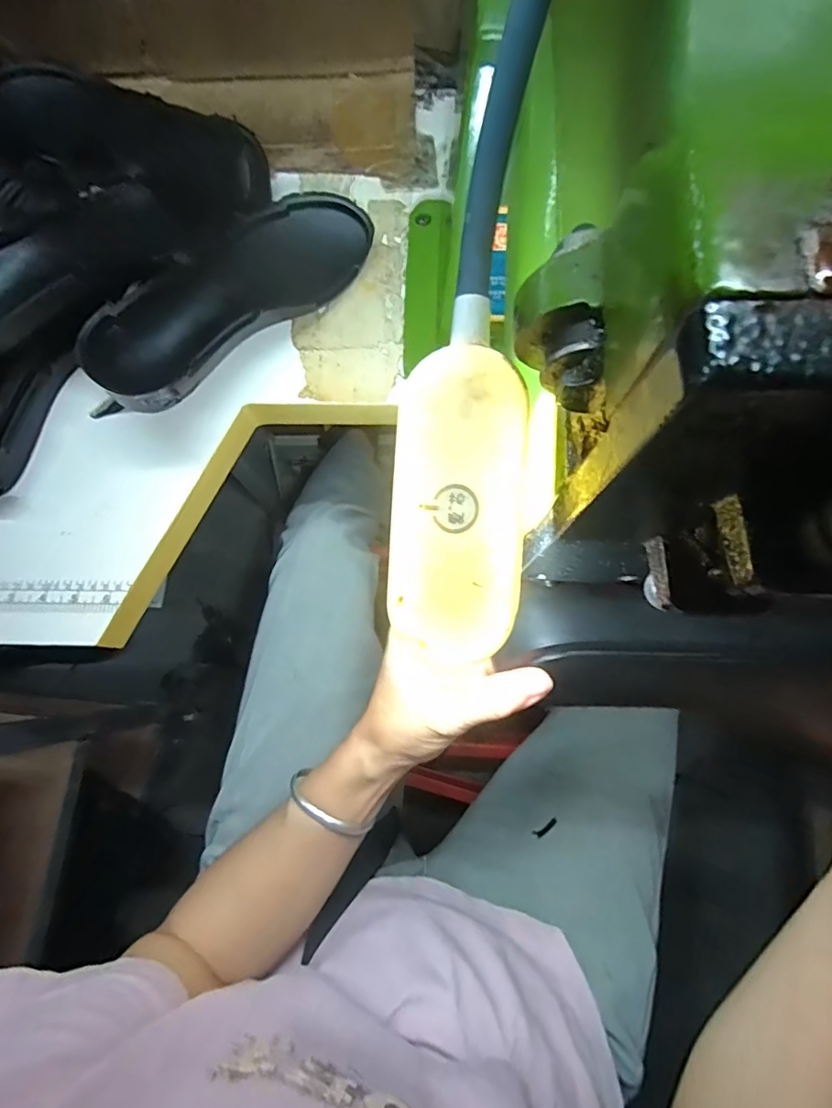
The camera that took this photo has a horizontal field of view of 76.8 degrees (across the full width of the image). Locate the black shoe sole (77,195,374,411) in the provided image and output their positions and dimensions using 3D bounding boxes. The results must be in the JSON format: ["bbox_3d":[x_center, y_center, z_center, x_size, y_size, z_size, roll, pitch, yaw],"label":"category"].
[{"bbox_3d":[-0.138,-0.216,0.429,0.089,0.028,0.278,37,65,8],"label":"black shoe sole"}]

